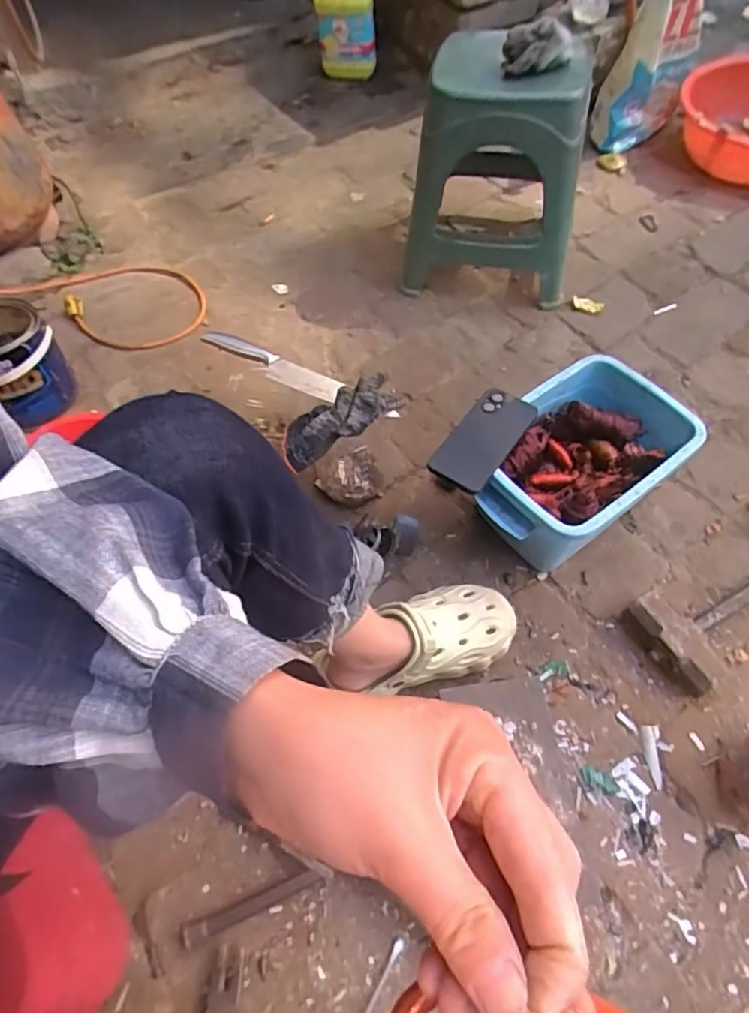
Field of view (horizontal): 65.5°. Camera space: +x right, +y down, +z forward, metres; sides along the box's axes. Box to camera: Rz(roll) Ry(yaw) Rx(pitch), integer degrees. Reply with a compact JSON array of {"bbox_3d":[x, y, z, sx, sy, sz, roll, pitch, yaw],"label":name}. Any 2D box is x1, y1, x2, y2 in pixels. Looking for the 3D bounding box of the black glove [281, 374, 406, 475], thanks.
[{"bbox_3d":[-0.044,-0.112,0.724,0.168,0.048,0.067,-32,62,-16],"label":"black glove"}]

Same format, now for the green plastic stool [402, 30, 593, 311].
[{"bbox_3d":[0.192,-0.543,0.980,0.281,0.362,0.236,3,59,5],"label":"green plastic stool"}]

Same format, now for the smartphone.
[{"bbox_3d":[0.135,-0.086,0.717,0.075,0.014,0.149,37,71,6],"label":"smartphone"}]

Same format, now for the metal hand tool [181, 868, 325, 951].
[{"bbox_3d":[-0.125,0.416,0.607,0.149,0.021,0.020,-20,59,-9],"label":"metal hand tool"}]

